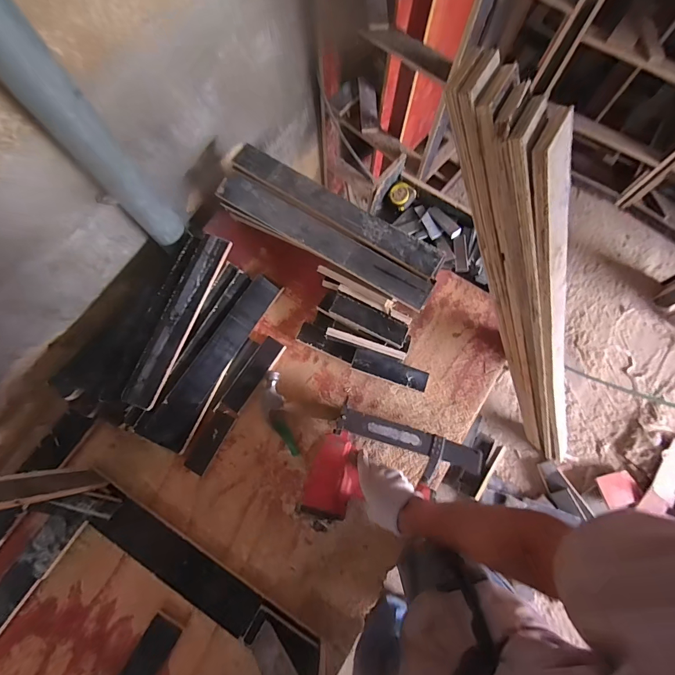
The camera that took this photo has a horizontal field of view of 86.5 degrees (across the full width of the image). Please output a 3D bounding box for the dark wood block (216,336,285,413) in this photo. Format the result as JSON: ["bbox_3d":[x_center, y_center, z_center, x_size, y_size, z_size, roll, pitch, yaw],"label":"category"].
[{"bbox_3d":[-0.190,0.083,0.793,0.050,0.013,0.188,34,78,10],"label":"dark wood block"}]

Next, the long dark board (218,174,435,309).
[{"bbox_3d":[-0.033,-0.210,0.773,0.503,0.015,0.066,30,94,6],"label":"long dark board"}]

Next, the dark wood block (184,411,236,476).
[{"bbox_3d":[-0.271,0.222,0.765,0.043,0.006,0.133,28,77,9],"label":"dark wood block"}]

